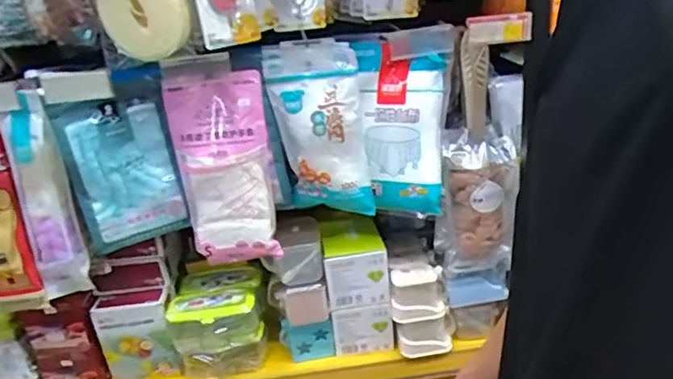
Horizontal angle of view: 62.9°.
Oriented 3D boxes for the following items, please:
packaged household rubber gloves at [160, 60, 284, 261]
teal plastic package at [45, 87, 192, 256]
[{"bbox_3d":[-0.187,-0.040,0.931,0.154,0.343,0.064,-11,23,-11],"label":"packaged household rubber gloves"},{"bbox_3d":[-0.347,-0.032,0.910,0.168,0.269,0.040,-23,29,-31],"label":"teal plastic package"}]

